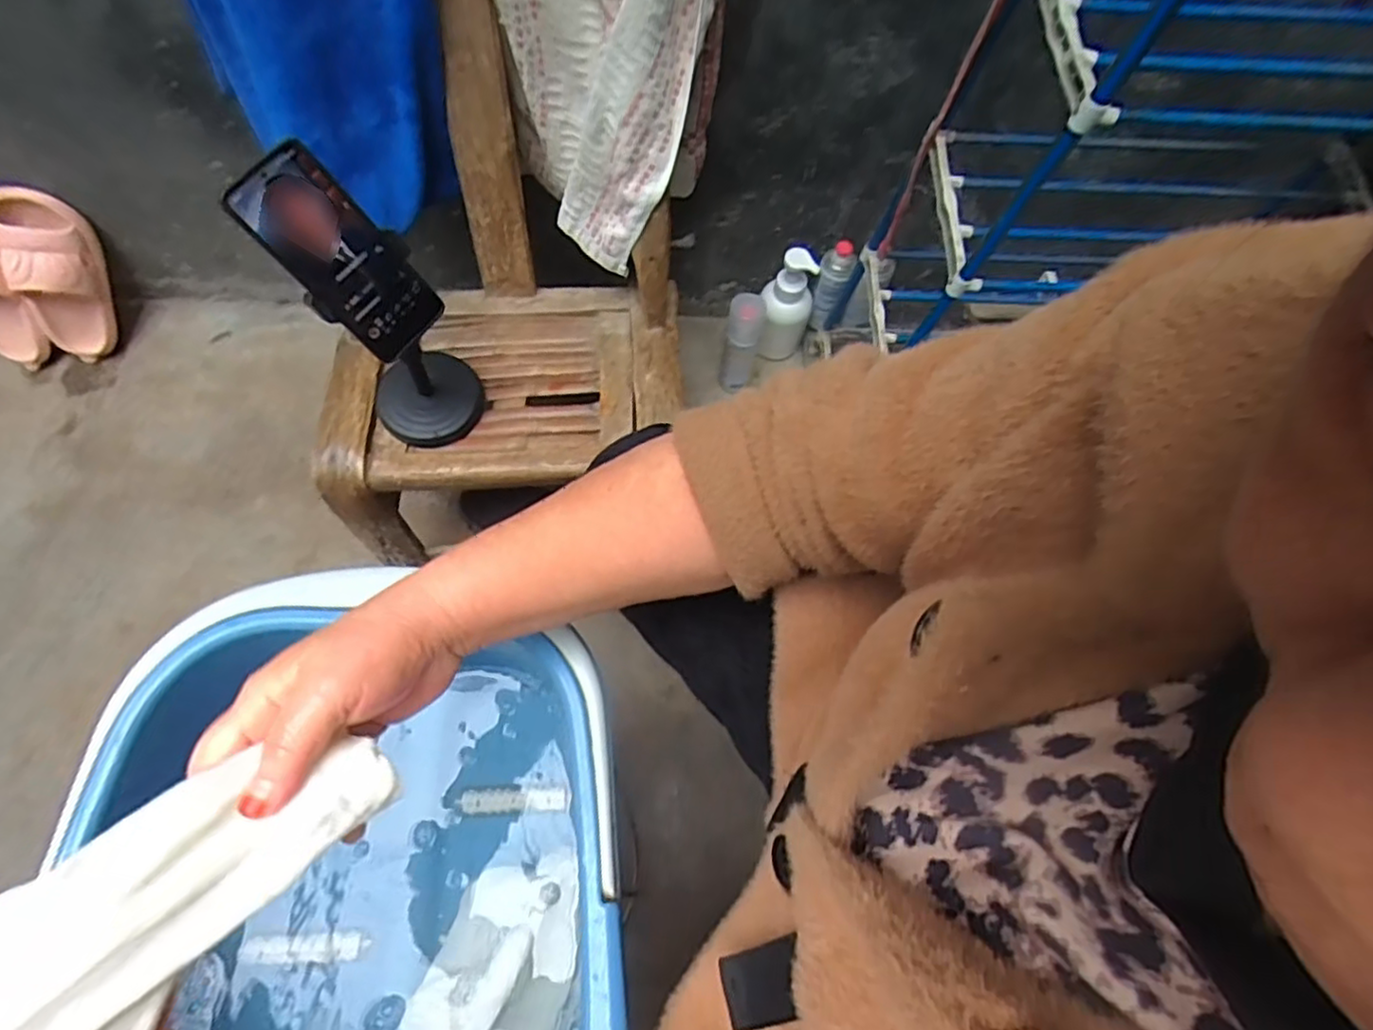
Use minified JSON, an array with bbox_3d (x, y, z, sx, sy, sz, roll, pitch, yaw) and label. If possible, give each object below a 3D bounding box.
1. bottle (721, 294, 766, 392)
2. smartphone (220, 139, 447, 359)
[{"bbox_3d":[0.081,-0.244,0.988,0.051,0.166,0.057,10,65,1],"label":"bottle"},{"bbox_3d":[-0.271,-0.203,0.543,0.011,0.160,0.078,25,72,48],"label":"smartphone"}]

